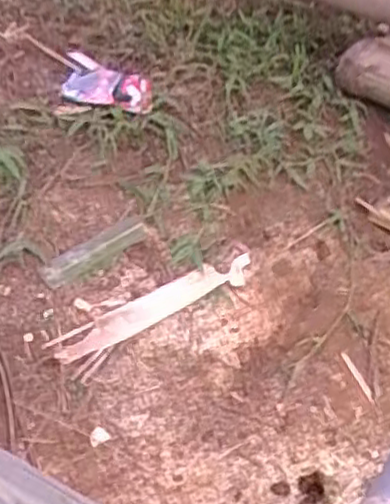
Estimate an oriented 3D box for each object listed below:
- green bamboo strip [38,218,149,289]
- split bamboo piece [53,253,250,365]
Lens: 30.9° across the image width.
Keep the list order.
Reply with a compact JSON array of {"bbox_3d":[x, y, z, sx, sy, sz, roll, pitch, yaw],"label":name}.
[{"bbox_3d":[-0.112,0.001,0.815,0.143,0.015,0.035,-32,57,-31],"label":"green bamboo strip"},{"bbox_3d":[-0.039,0.057,0.776,0.250,0.012,0.041,-24,53,-26],"label":"split bamboo piece"}]

